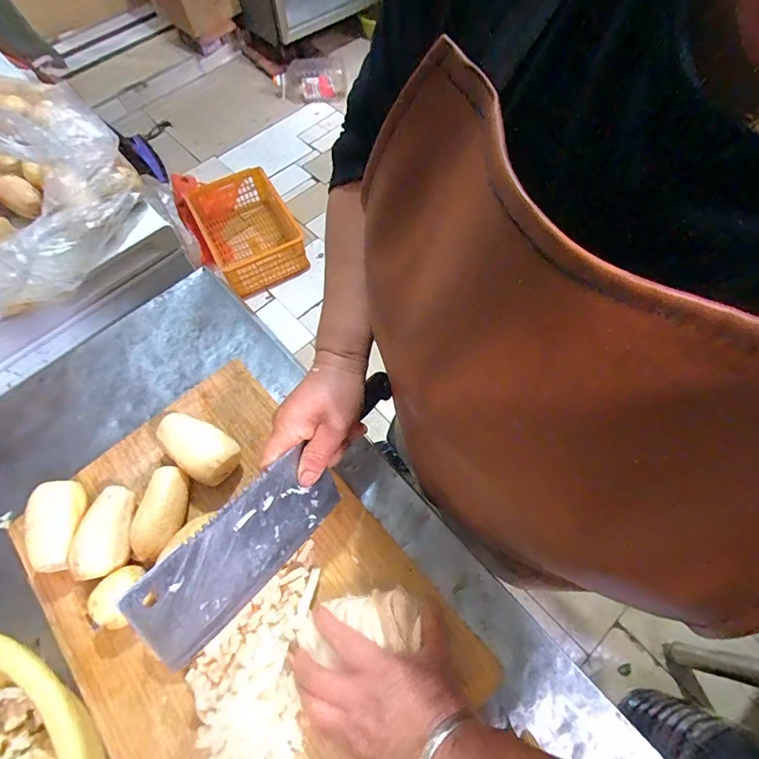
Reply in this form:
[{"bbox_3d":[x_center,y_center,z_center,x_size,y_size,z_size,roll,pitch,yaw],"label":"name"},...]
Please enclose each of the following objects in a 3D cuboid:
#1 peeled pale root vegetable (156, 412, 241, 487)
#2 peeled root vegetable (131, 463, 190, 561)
[{"bbox_3d":[-0.194,0.074,0.469,0.097,0.046,0.052,31,69,17],"label":"peeled pale root vegetable"},{"bbox_3d":[-0.220,0.138,0.449,0.041,0.033,0.088,7,64,6],"label":"peeled root vegetable"}]

